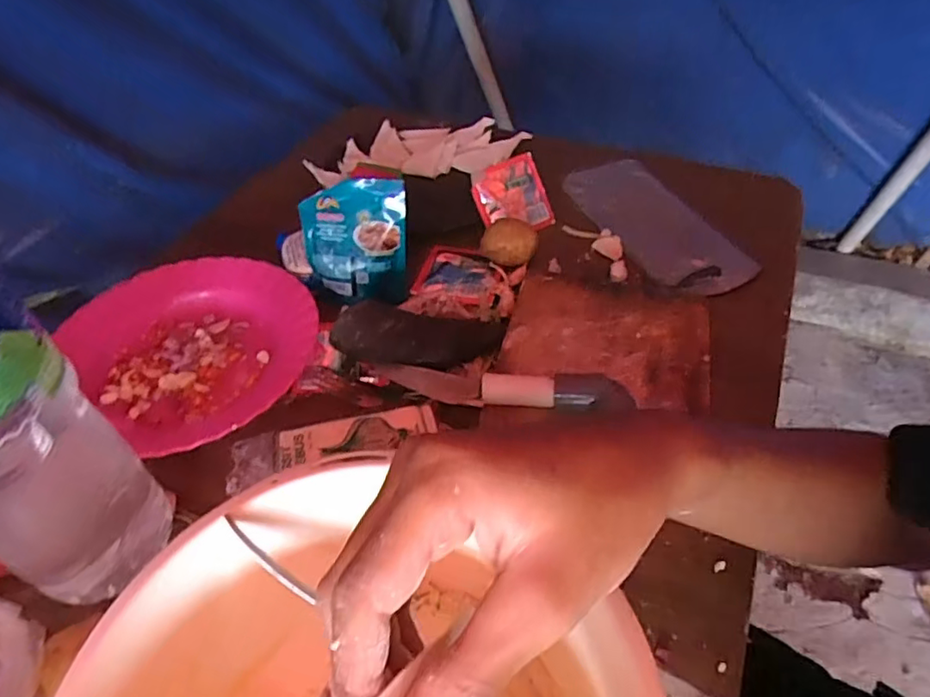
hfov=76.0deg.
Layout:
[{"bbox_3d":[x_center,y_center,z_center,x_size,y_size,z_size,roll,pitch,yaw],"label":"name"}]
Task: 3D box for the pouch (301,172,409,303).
[{"bbox_3d":[-0.097,-0.095,0.519,0.090,0.098,0.035,3,42,3],"label":"pouch"}]

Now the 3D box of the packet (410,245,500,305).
[{"bbox_3d":[-0.004,-0.075,0.579,0.080,0.012,0.072,10,51,17],"label":"packet"}]

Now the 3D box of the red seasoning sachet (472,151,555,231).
[{"bbox_3d":[0.050,-0.156,0.618,0.080,0.076,0.012,-25,14,-19],"label":"red seasoning sachet"}]

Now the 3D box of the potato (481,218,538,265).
[{"bbox_3d":[0.044,-0.105,0.582,0.054,0.037,0.045,-6,45,-4],"label":"potato"}]

